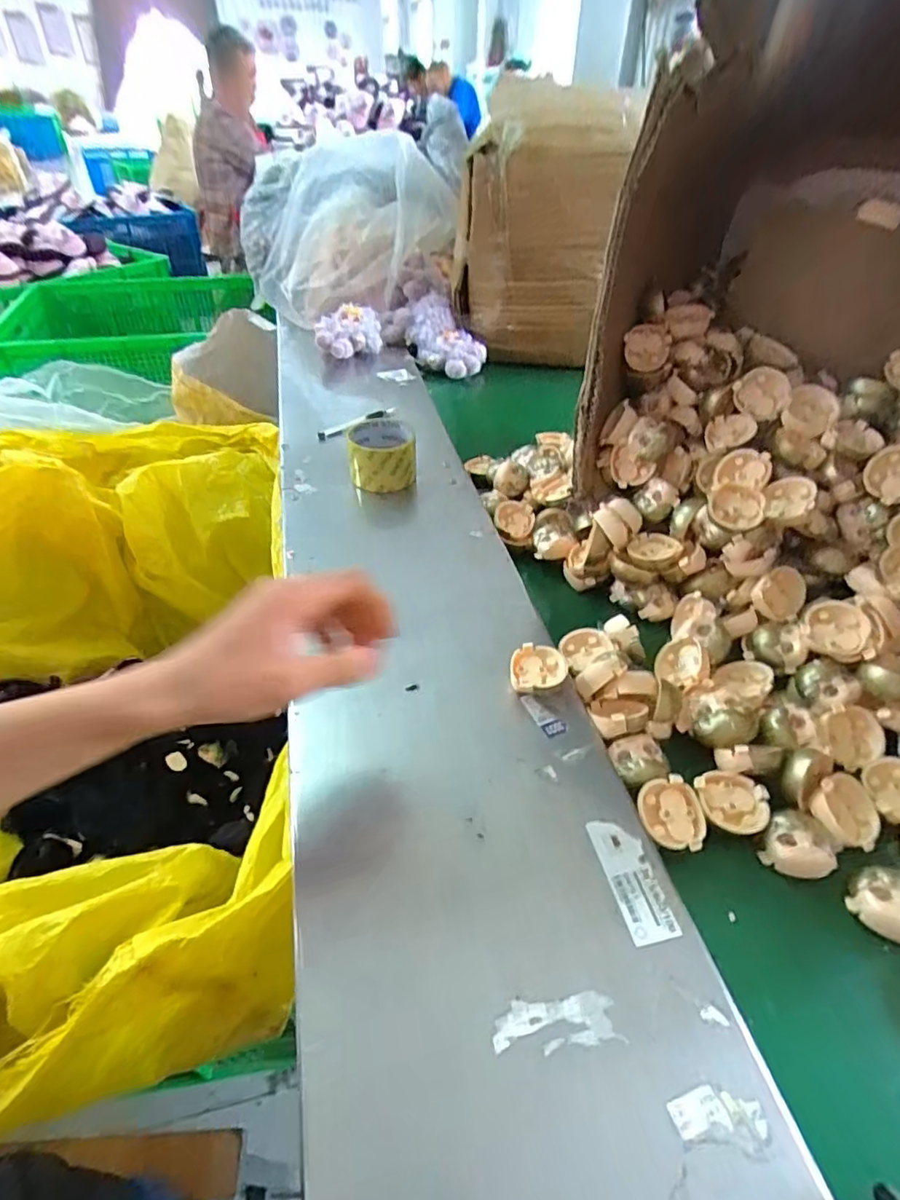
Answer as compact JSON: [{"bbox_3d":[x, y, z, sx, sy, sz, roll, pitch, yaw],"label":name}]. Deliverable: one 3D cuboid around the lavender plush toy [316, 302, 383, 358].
[{"bbox_3d":[-0.186,-0.491,1.059,0.120,0.058,0.107,3,42,2],"label":"lavender plush toy"}]

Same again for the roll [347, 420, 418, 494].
[{"bbox_3d":[-0.087,-0.181,0.747,0.084,0.067,0.084,-4,42,-5],"label":"roll"}]

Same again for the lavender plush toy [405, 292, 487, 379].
[{"bbox_3d":[-0.007,-0.494,1.079,0.180,0.087,0.109,31,50,29],"label":"lavender plush toy"}]

